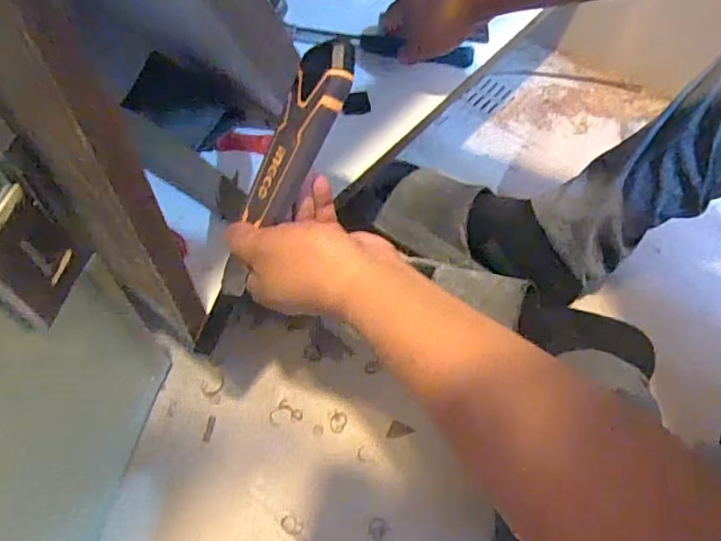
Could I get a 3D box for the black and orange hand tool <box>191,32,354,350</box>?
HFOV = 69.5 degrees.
[{"bbox_3d":[-0.069,-0.044,0.376,0.047,0.246,0.024,37,23,19],"label":"black and orange hand tool"}]

